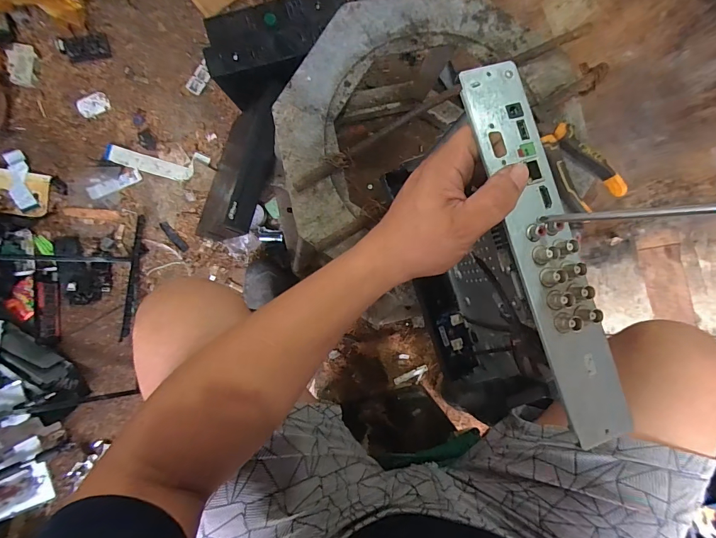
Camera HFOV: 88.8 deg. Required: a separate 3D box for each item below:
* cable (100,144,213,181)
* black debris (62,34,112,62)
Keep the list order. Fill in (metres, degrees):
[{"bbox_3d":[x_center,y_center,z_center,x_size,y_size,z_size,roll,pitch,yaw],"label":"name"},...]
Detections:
[{"bbox_3d":[-0.433,-0.227,0.787,0.205,0.016,0.064,4,87,-5],"label":"cable"},{"bbox_3d":[-0.577,-0.472,0.780,0.091,0.013,0.048,-9,88,-5],"label":"black debris"}]

